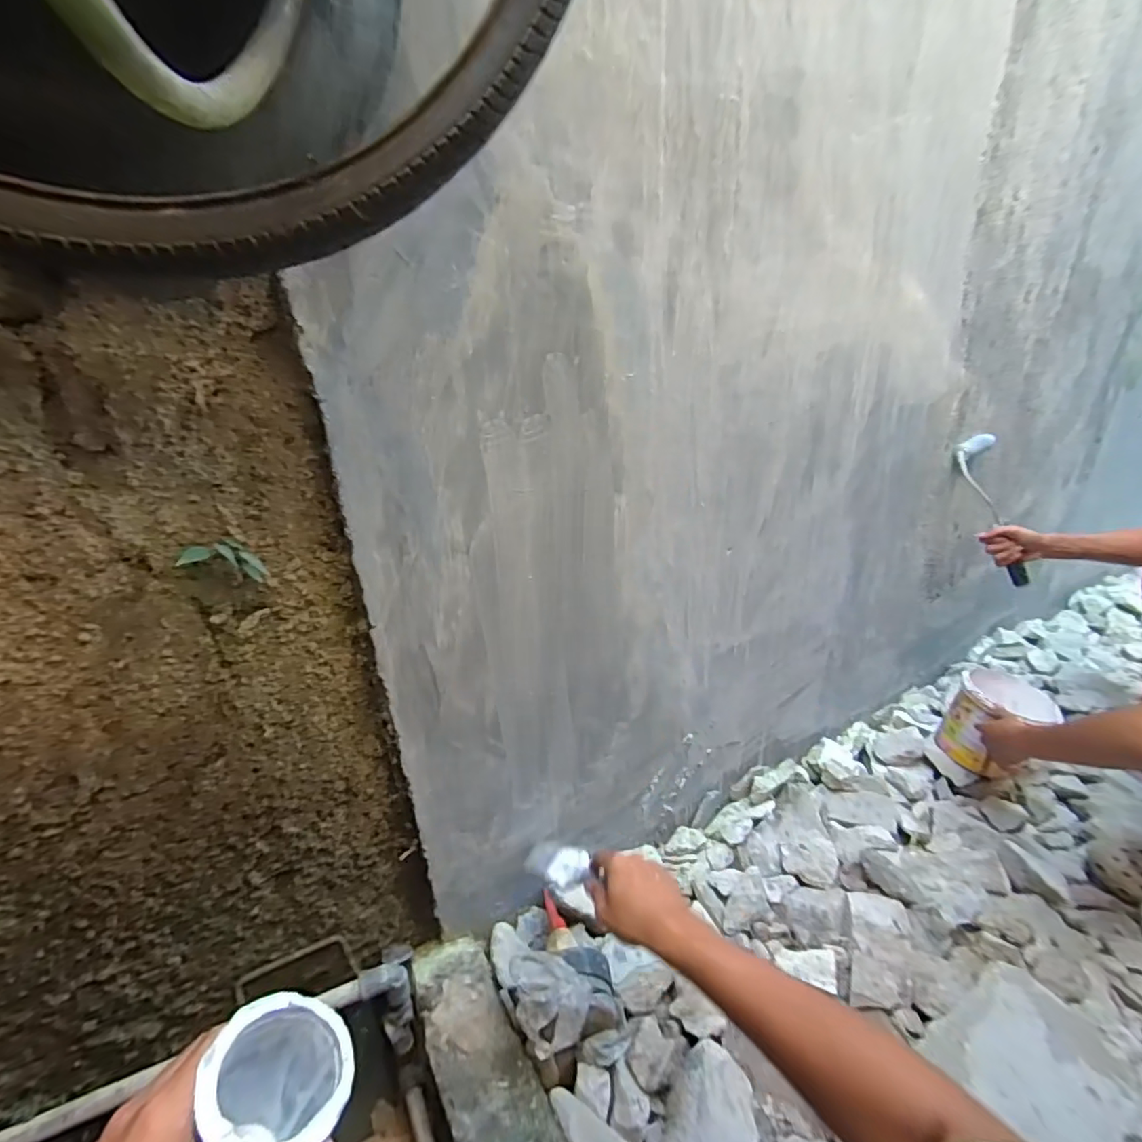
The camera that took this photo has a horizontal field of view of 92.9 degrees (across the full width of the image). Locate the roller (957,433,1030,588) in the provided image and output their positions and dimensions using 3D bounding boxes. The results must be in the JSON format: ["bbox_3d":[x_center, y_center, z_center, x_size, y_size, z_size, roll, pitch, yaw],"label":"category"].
[{"bbox_3d":[0.901,-0.117,1.138,0.072,0.358,0.068,-22,12,30],"label":"roller"}]

